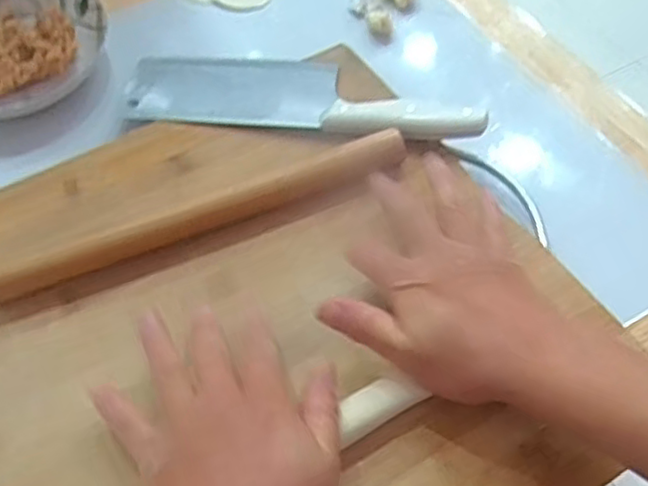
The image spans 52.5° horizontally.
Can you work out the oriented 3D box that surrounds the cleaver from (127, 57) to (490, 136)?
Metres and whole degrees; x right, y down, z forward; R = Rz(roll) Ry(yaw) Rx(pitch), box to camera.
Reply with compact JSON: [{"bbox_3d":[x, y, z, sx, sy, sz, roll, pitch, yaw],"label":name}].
[{"bbox_3d":[-0.018,-0.122,0.534,0.286,0.029,0.076,9,57,8],"label":"cleaver"}]

